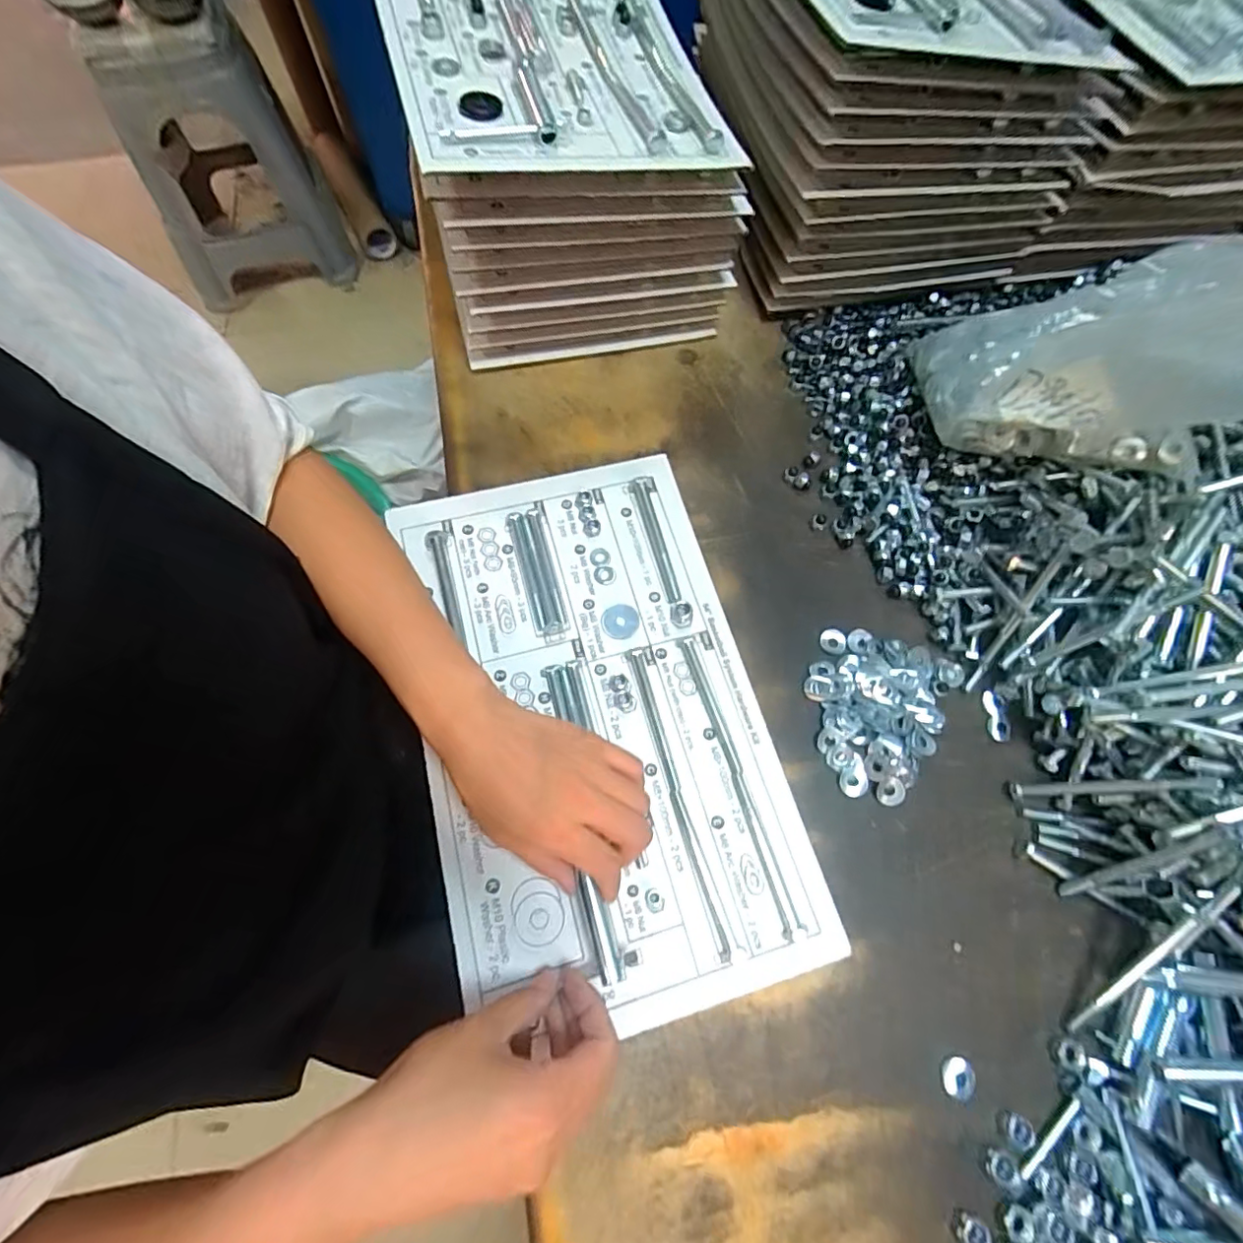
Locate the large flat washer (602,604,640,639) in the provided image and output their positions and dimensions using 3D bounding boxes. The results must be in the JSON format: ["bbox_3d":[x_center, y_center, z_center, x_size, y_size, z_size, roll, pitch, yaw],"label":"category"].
[{"bbox_3d":[0.000,0.000,0.434,0.027,0.004,0.027,1,68,-3],"label":"large flat washer"}]

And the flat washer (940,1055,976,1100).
[{"bbox_3d":[0.203,0.274,0.337,0.019,0.004,0.021,14,68,3],"label":"flat washer"}]

